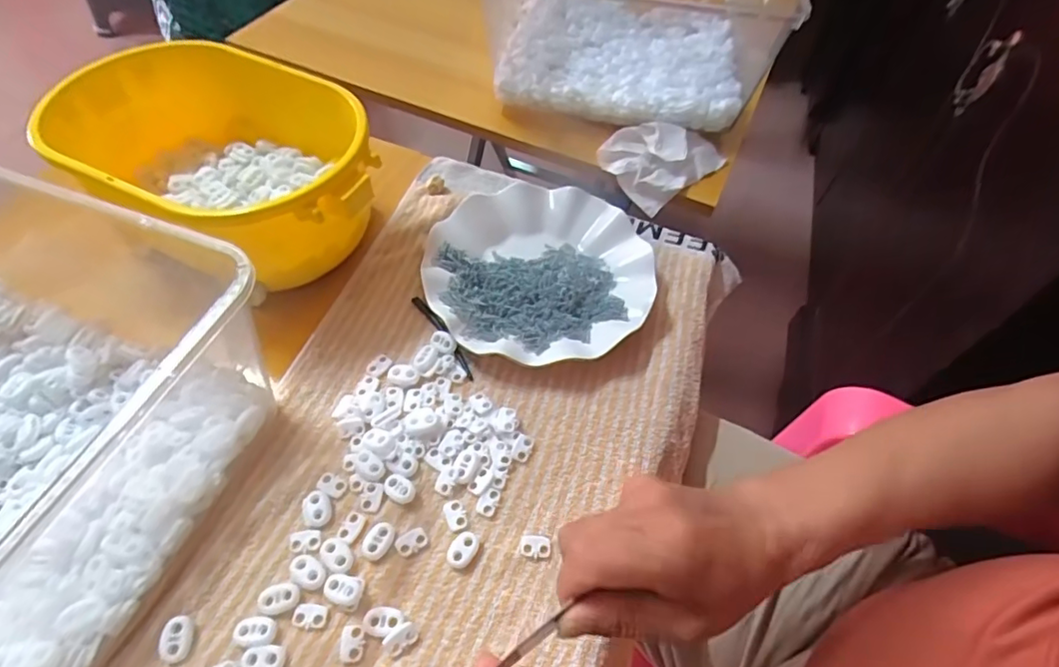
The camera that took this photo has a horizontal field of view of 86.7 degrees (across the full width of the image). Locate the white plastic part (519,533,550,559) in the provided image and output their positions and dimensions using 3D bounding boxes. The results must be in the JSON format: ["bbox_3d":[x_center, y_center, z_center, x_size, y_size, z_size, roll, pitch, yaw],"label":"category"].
[{"bbox_3d":[0.004,0.131,0.346,0.018,0.004,0.014,11,55,4],"label":"white plastic part"}]

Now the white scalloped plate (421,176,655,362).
[{"bbox_3d":[0.008,-0.053,0.463,0.178,0.026,0.180,2,55,-3],"label":"white scalloped plate"}]

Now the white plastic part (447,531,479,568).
[{"bbox_3d":[-0.040,0.131,0.341,0.015,0.007,0.022,31,59,17],"label":"white plastic part"}]

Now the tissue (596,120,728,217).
[{"bbox_3d":[0.135,-0.184,0.586,0.115,0.040,0.096,-37,65,-25],"label":"tissue"}]

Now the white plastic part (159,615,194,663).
[{"bbox_3d":[-0.191,0.165,0.304,0.014,0.007,0.022,-6,56,-8],"label":"white plastic part"}]

